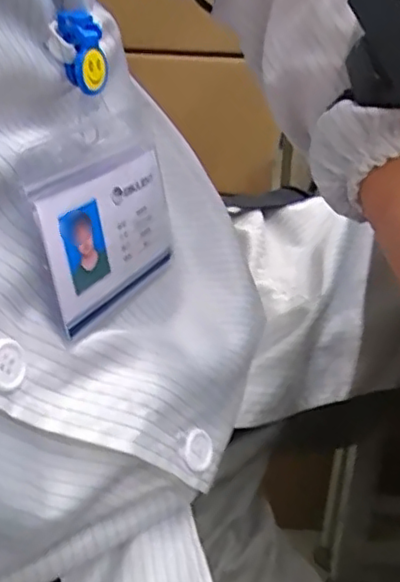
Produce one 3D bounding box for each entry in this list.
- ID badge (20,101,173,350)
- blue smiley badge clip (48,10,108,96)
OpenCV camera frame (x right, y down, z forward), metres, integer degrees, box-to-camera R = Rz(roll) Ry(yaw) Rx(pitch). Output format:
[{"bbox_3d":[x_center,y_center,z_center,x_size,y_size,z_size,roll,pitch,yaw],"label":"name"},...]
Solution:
[{"bbox_3d":[-0.042,-0.033,0.281,0.008,0.089,0.091,6,31,29],"label":"ID badge"},{"bbox_3d":[-0.048,-0.095,0.248,0.017,0.029,0.019,4,22,5],"label":"blue smiley badge clip"}]

